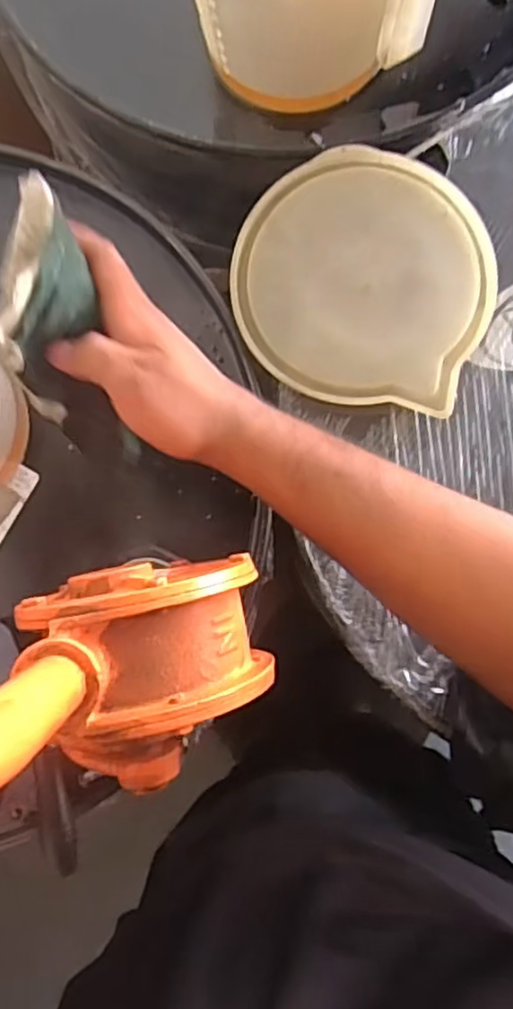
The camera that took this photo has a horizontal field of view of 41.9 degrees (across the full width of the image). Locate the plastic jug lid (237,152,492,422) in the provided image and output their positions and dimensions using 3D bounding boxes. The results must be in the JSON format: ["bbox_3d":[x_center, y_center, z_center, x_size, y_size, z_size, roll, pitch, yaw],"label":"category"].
[{"bbox_3d":[0.084,-0.181,0.526,0.198,0.016,0.200,0,84,3],"label":"plastic jug lid"}]

